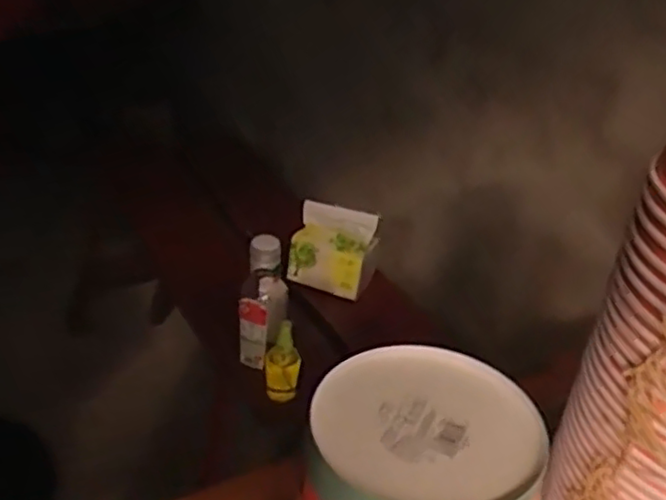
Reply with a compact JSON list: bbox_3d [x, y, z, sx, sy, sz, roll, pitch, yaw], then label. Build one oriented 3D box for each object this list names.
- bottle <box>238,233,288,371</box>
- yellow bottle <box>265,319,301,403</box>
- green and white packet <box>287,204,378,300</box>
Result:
[{"bbox_3d":[-0.099,0.072,0.980,0.066,0.200,0.061,5,31,-3],"label":"bottle"},{"bbox_3d":[-0.069,0.157,0.944,0.044,0.134,0.034,2,32,-7],"label":"yellow bottle"},{"bbox_3d":[0.000,0.001,1.194,0.140,0.145,0.061,14,32,12],"label":"green and white packet"}]

